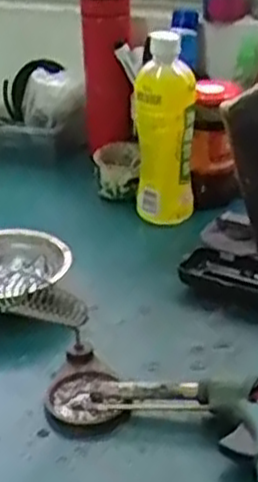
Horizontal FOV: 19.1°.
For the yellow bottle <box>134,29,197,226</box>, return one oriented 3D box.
[{"bbox_3d":[0.039,-0.112,0.834,0.061,0.216,0.055,-1,28,0],"label":"yellow bottle"}]

